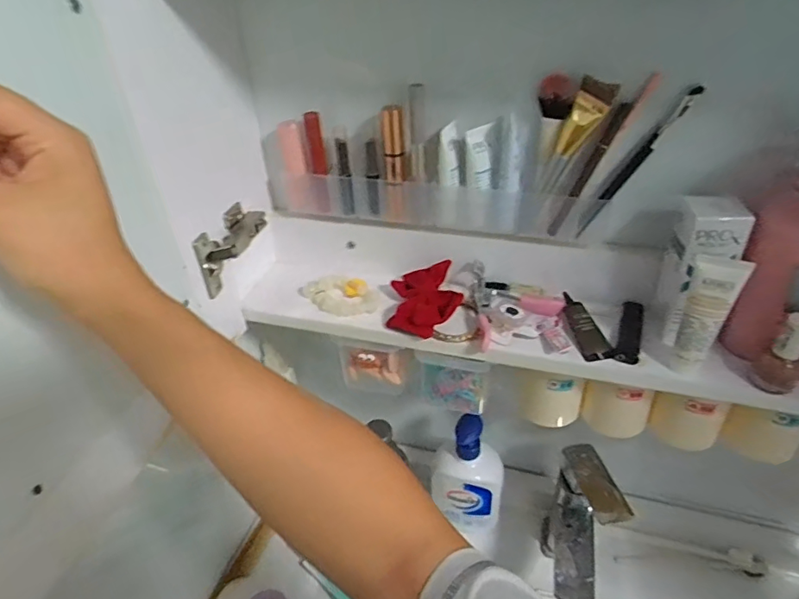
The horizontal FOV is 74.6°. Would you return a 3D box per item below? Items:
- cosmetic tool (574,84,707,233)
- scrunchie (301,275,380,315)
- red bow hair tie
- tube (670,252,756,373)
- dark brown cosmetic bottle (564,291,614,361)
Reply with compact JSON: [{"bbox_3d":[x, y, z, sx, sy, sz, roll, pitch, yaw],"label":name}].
[{"bbox_3d":[0.194,-0.110,0.437,0.012,0.143,0.014,24,34,-15],"label":"cosmetic tool"},{"bbox_3d":[-0.062,-0.007,0.538,0.078,0.017,0.051,24,45,31],"label":"scrunchie"},{"bbox_3d":[0.025,-0.004,0.506,0.067,0.028,0.088,2,37,6],"label":"red bow hair tie"},{"bbox_3d":[0.235,0.012,0.404,0.034,0.098,0.018,22,43,29],"label":"tube"},{"bbox_3d":[0.168,0.023,0.478,0.025,0.014,0.074,-12,56,-12],"label":"dark brown cosmetic bottle"}]

